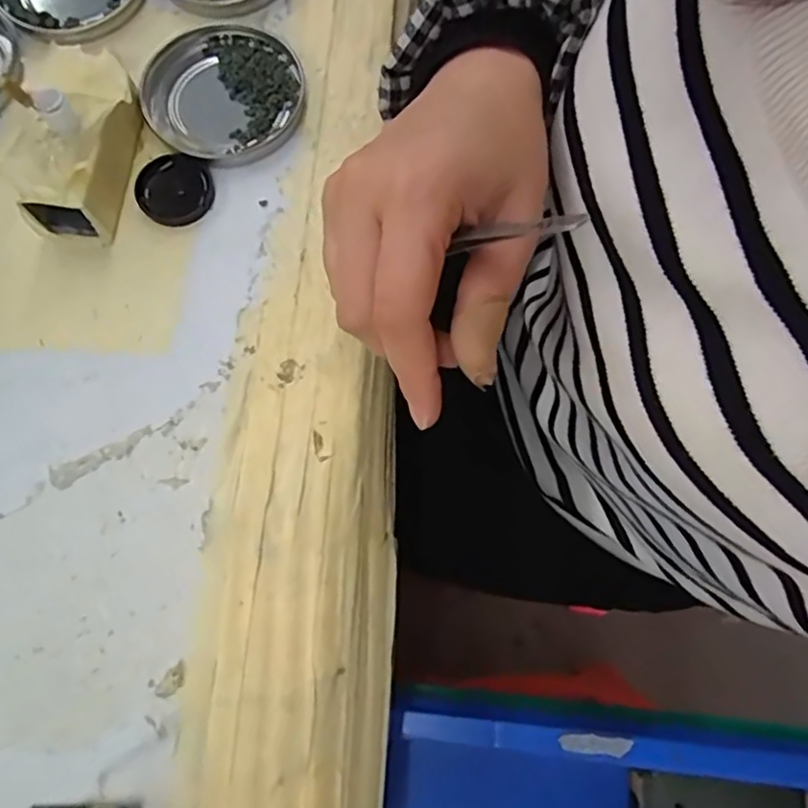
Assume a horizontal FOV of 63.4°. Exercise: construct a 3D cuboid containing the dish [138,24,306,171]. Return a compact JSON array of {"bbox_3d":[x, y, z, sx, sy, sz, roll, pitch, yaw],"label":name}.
[{"bbox_3d":[-0.089,-0.157,0.328,0.076,0.007,0.076,0,74,0],"label":"dish"}]

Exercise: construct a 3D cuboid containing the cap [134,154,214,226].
[{"bbox_3d":[-0.110,-0.102,0.313,0.035,0.005,0.034,0,74,0],"label":"cap"}]

